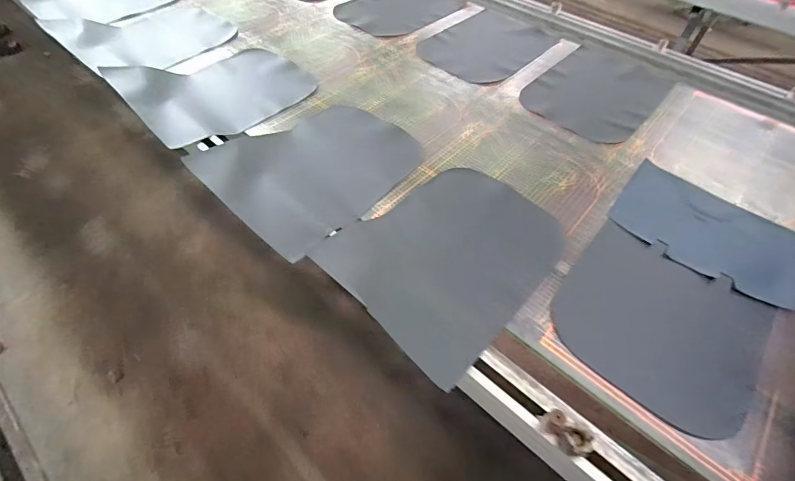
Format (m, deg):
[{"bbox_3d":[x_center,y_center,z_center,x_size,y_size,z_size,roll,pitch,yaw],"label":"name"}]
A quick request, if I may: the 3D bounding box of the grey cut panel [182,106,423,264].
[{"bbox_3d":[-0.171,-0.181,0.834,0.329,0.062,0.452,34,58,20],"label":"grey cut panel"}]

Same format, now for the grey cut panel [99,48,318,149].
[{"bbox_3d":[-0.441,-0.402,0.964,0.300,0.080,0.434,35,58,20],"label":"grey cut panel"}]

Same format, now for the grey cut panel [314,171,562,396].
[{"bbox_3d":[0.107,0.007,0.717,0.326,0.067,0.434,40,60,23],"label":"grey cut panel"}]

